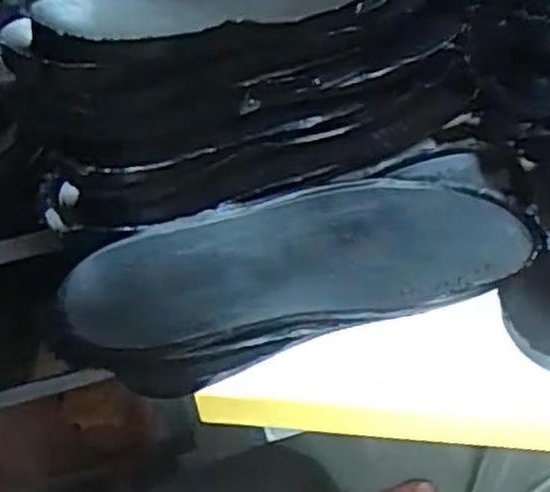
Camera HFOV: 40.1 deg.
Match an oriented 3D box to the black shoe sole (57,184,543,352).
[{"bbox_3d":[0.015,0.001,0.467,0.276,0.031,0.106,-12,49,-4],"label":"black shoe sole"}]

